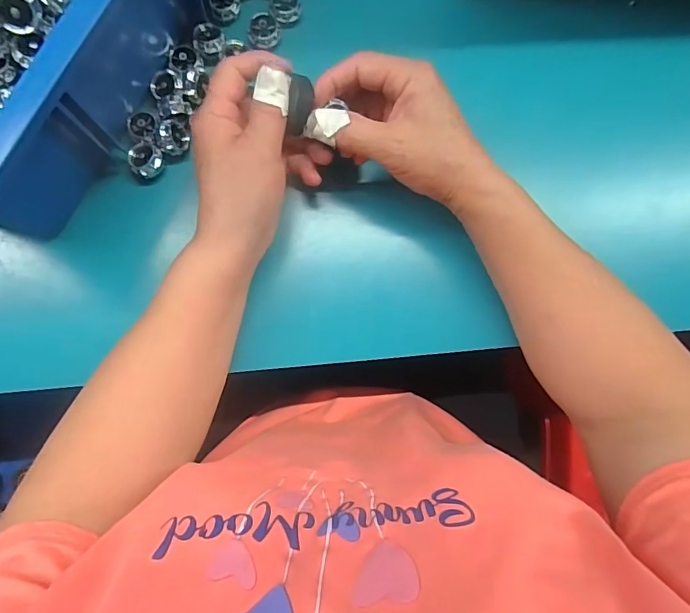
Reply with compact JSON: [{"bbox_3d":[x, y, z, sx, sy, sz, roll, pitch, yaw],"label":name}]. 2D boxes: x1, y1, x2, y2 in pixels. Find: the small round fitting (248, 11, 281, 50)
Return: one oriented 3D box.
[{"bbox_3d":[-0.063,-0.212,0.360,0.024,0.013,0.022,0,88,-4],"label":"small round fitting"}]

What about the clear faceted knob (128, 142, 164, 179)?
[{"bbox_3d":[-0.146,-0.106,0.341,0.021,0.013,0.025,17,87,-4],"label":"clear faceted knob"}]

